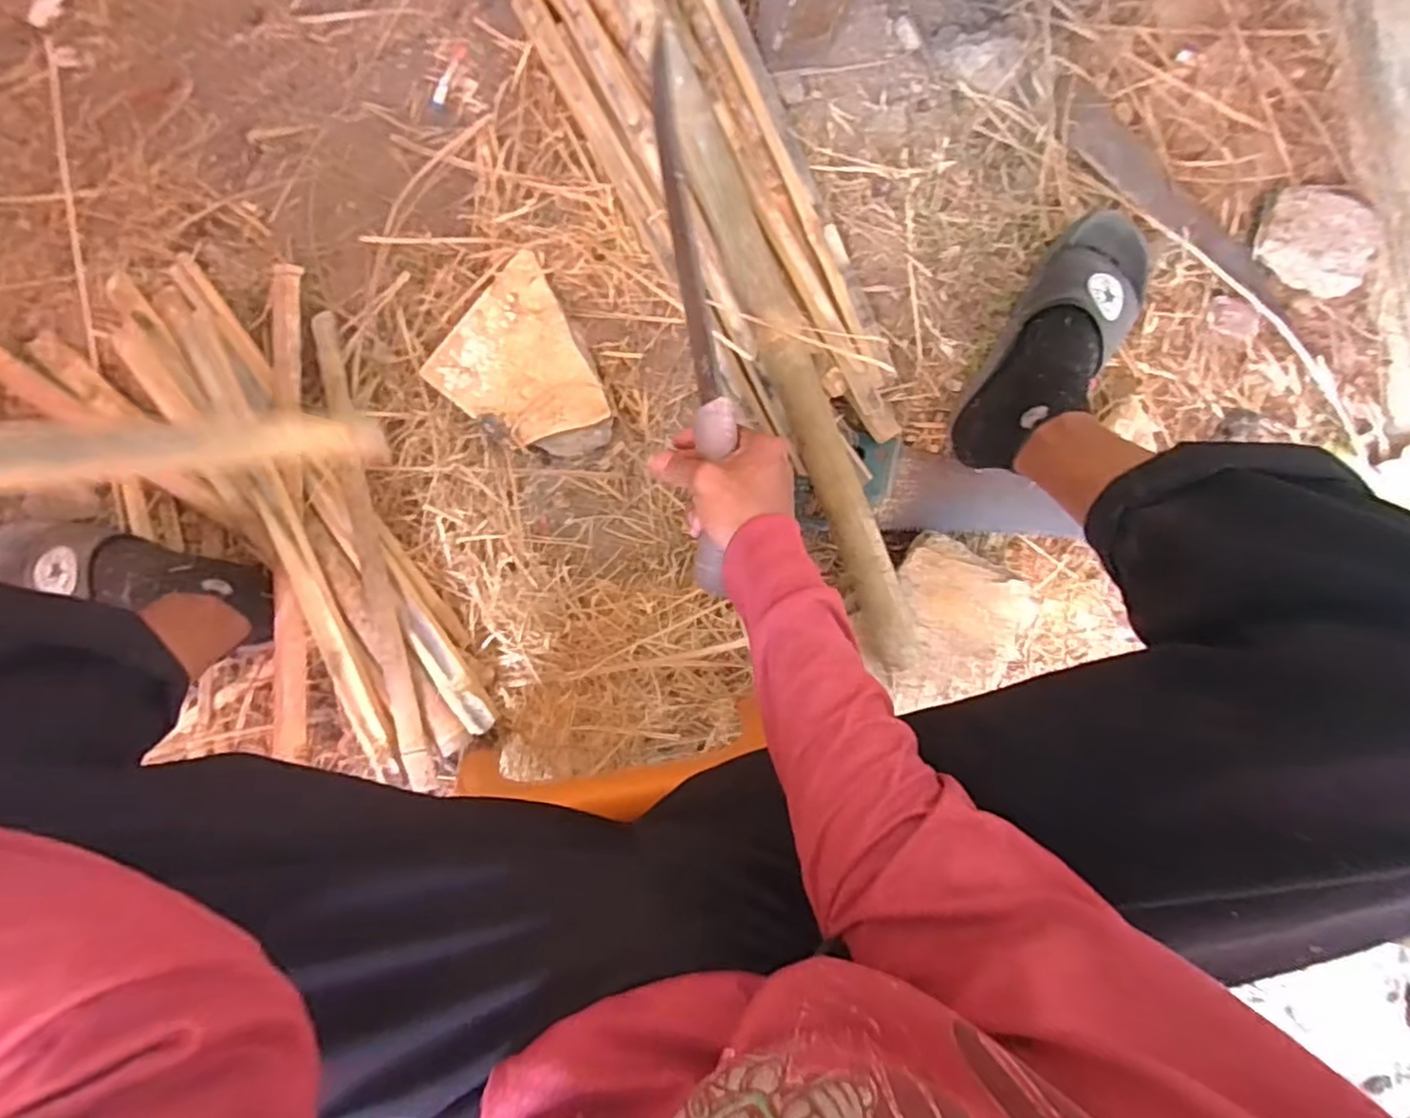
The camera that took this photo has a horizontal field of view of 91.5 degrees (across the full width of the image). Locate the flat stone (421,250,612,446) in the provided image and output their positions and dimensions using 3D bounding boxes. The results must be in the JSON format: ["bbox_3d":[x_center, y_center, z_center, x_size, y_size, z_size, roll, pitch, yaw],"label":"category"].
[{"bbox_3d":[-0.185,-0.182,0.648,0.133,0.023,0.160,-27,94,-3],"label":"flat stone"}]

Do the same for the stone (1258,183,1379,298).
[{"bbox_3d":[0.625,-0.328,0.693,0.113,0.035,0.104,0,93,-5],"label":"stone"}]

